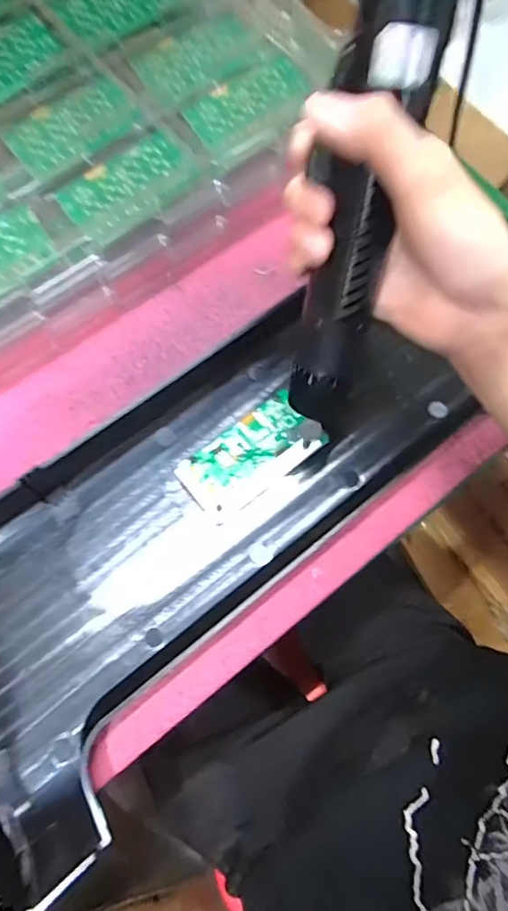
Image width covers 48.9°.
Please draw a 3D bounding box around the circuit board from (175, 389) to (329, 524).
[{"bbox_3d":[-0.001,0.000,0.372,0.094,0.012,0.048,-36,77,-13],"label":"circuit board"}]

